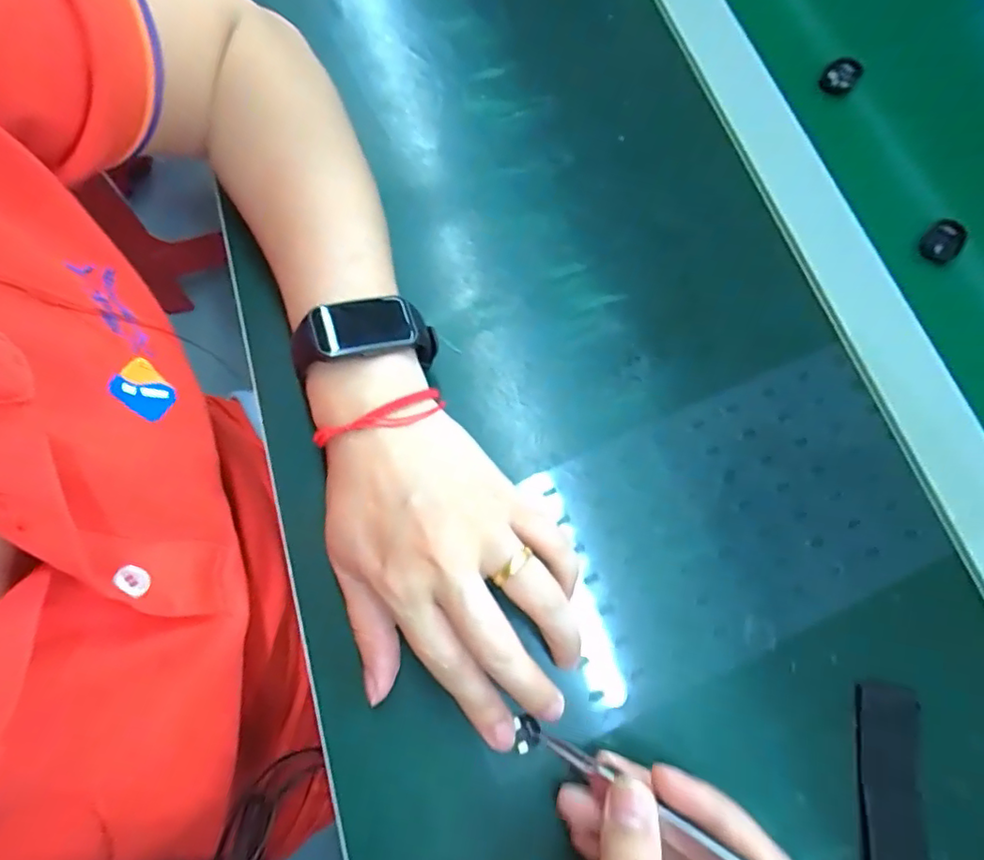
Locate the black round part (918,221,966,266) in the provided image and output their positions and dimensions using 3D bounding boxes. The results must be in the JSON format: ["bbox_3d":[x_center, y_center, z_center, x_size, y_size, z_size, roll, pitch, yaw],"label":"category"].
[{"bbox_3d":[0.257,-0.107,0.324,0.020,0.018,0.020,-39,76,-13],"label":"black round part"}]

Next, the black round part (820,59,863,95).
[{"bbox_3d":[0.221,-0.224,0.358,0.020,0.011,0.024,33,73,10],"label":"black round part"}]

